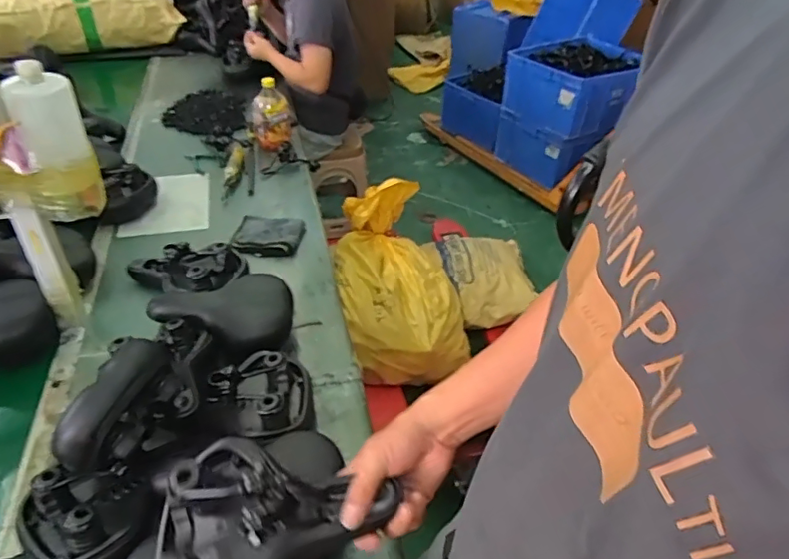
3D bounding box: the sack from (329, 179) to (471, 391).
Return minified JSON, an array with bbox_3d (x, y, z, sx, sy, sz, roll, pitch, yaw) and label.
[{"bbox_3d":[0.015,-0.033,1.855,0.410,0.382,0.567,-6,40,-12],"label":"sack"}]

